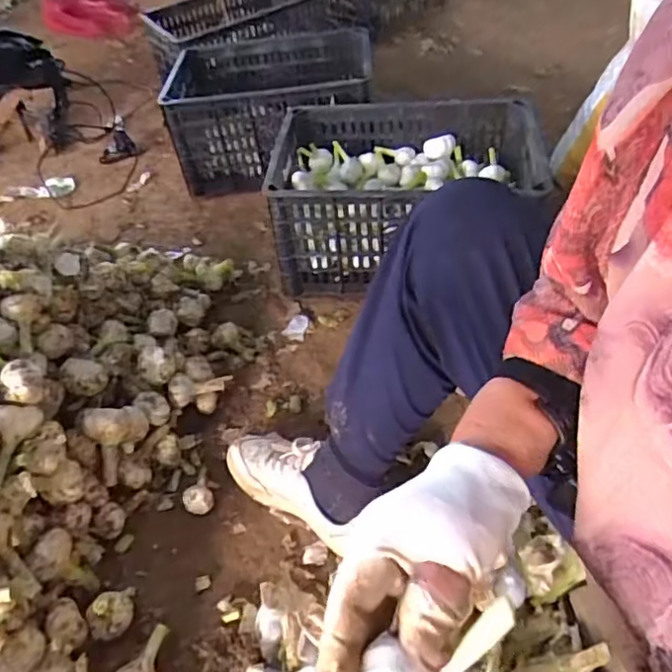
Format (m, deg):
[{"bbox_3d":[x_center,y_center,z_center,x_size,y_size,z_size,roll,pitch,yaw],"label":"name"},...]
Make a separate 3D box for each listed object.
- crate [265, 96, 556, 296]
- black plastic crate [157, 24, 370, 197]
[{"bbox_3d":[0.122,-0.257,1.088,0.443,0.232,0.320,-2,45,4],"label":"crate"},{"bbox_3d":[-0.144,-0.529,1.416,0.440,0.281,0.391,0,45,6],"label":"black plastic crate"}]

